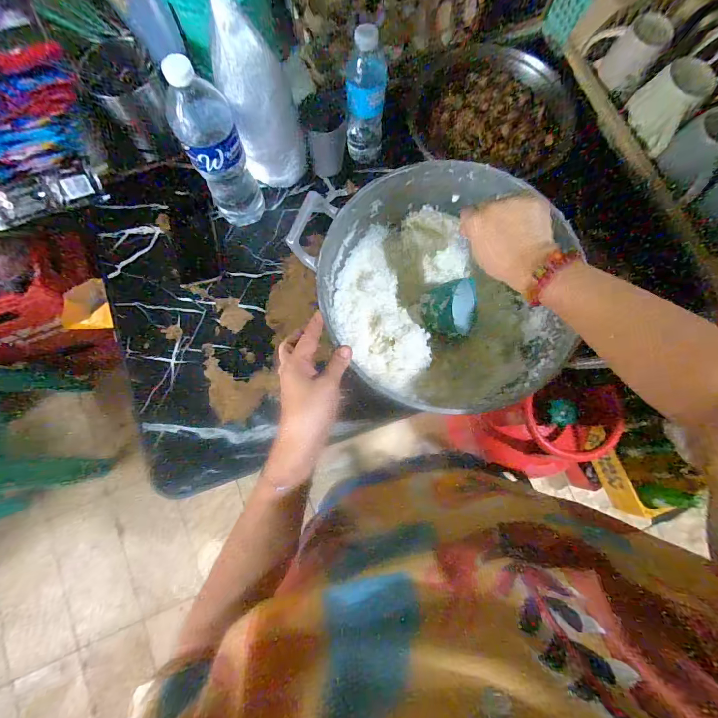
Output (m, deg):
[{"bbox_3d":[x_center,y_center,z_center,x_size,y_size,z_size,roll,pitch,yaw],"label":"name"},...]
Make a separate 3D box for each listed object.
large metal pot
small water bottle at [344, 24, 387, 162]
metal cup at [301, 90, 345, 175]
[{"bbox_3d":[0.091,-0.084,0.505,0.264,0.178,0.278,0,77,0],"label":"large metal pot"},{"bbox_3d":[0.011,-0.414,0.598,0.062,0.190,0.064,4,77,1],"label":"small water bottle"},{"bbox_3d":[-0.056,-0.380,0.639,0.072,0.099,0.071,-4,77,-1],"label":"metal cup"}]

